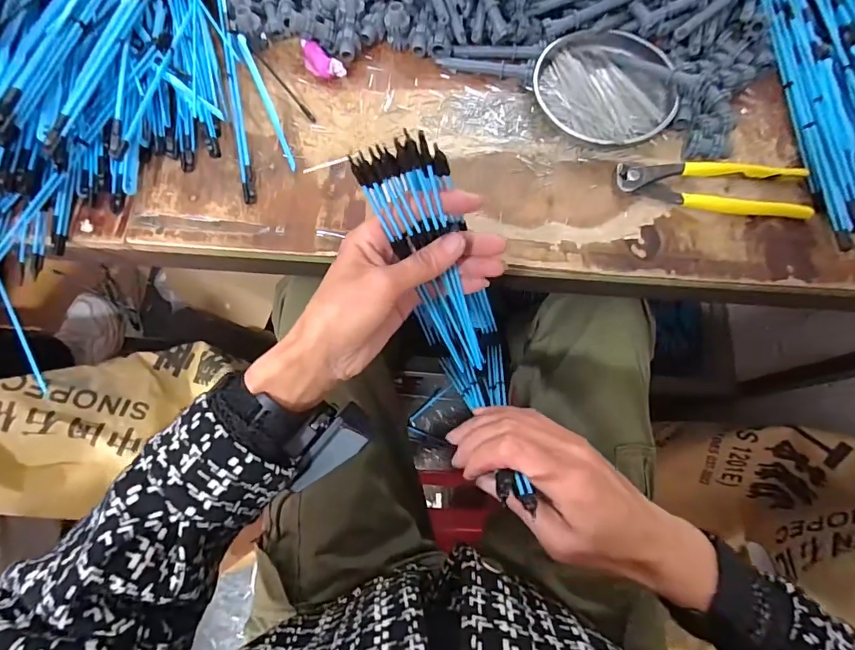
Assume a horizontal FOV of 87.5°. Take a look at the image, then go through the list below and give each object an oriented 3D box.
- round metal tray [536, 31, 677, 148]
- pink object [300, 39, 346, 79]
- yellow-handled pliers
[{"bbox_3d":[0.168,-0.225,0.418,0.126,0.024,0.122,0,74,0],"label":"round metal tray"},{"bbox_3d":[-0.105,-0.256,0.429,0.021,0.017,0.058,-44,78,-11],"label":"pink object"},{"bbox_3d":[0.248,-0.121,0.390,0.160,0.014,0.045,5,74,1],"label":"yellow-handled pliers"}]

